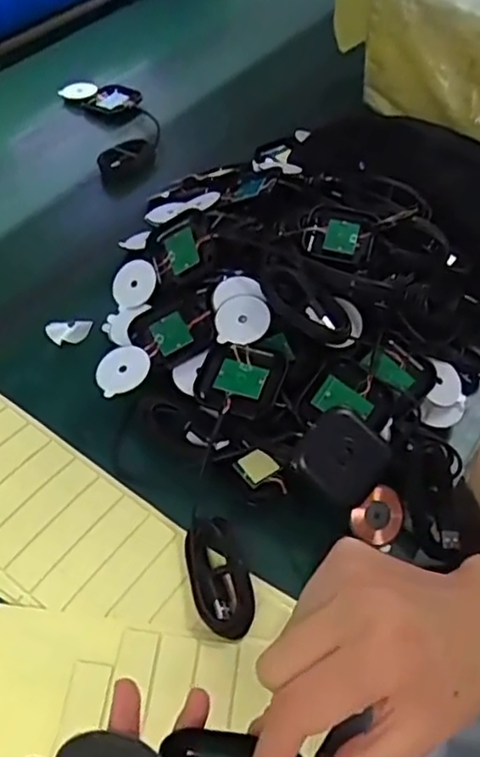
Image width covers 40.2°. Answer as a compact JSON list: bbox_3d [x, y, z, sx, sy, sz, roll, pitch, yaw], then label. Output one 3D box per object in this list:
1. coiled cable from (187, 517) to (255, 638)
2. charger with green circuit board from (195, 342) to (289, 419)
[{"bbox_3d":[-0.013,0.128,0.426,0.037,0.013,0.075,-14,49,-11],"label":"coiled cable"},{"bbox_3d":[-0.003,0.002,0.478,0.056,0.011,0.055,16,66,9],"label":"charger with green circuit board"}]

